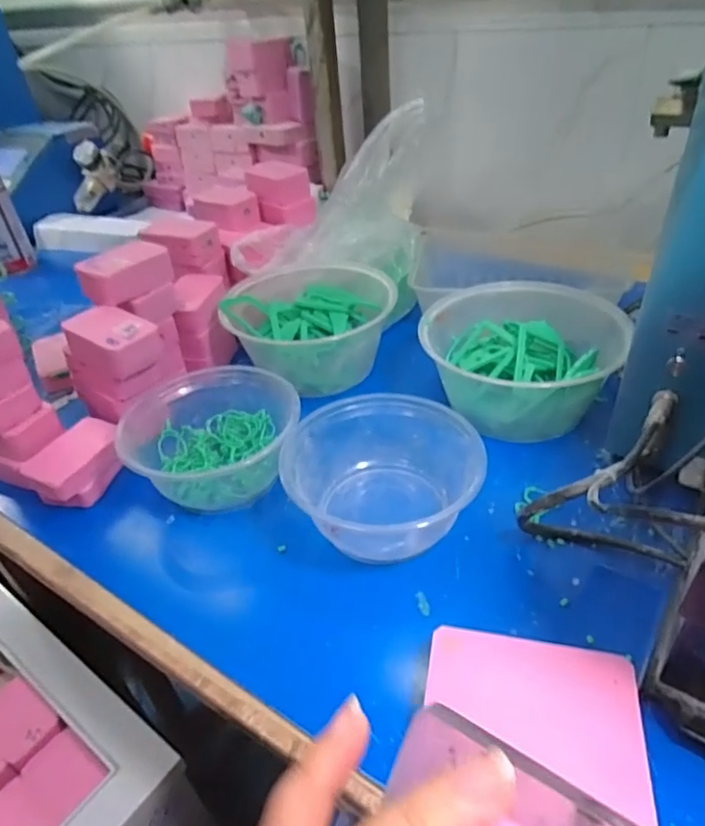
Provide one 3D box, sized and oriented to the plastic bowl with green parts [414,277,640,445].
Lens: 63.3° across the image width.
[{"bbox_3d":[0.137,-0.048,0.491,0.153,0.077,0.149,-4,37,3],"label":"plastic bowl with green parts"}]

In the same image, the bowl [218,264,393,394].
[{"bbox_3d":[-0.041,-0.093,0.576,0.157,0.076,0.156,-4,37,3],"label":"bowl"}]

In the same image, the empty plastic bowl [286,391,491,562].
[{"bbox_3d":[0.023,0.048,0.410,0.135,0.065,0.120,7,39,16],"label":"empty plastic bowl"}]

